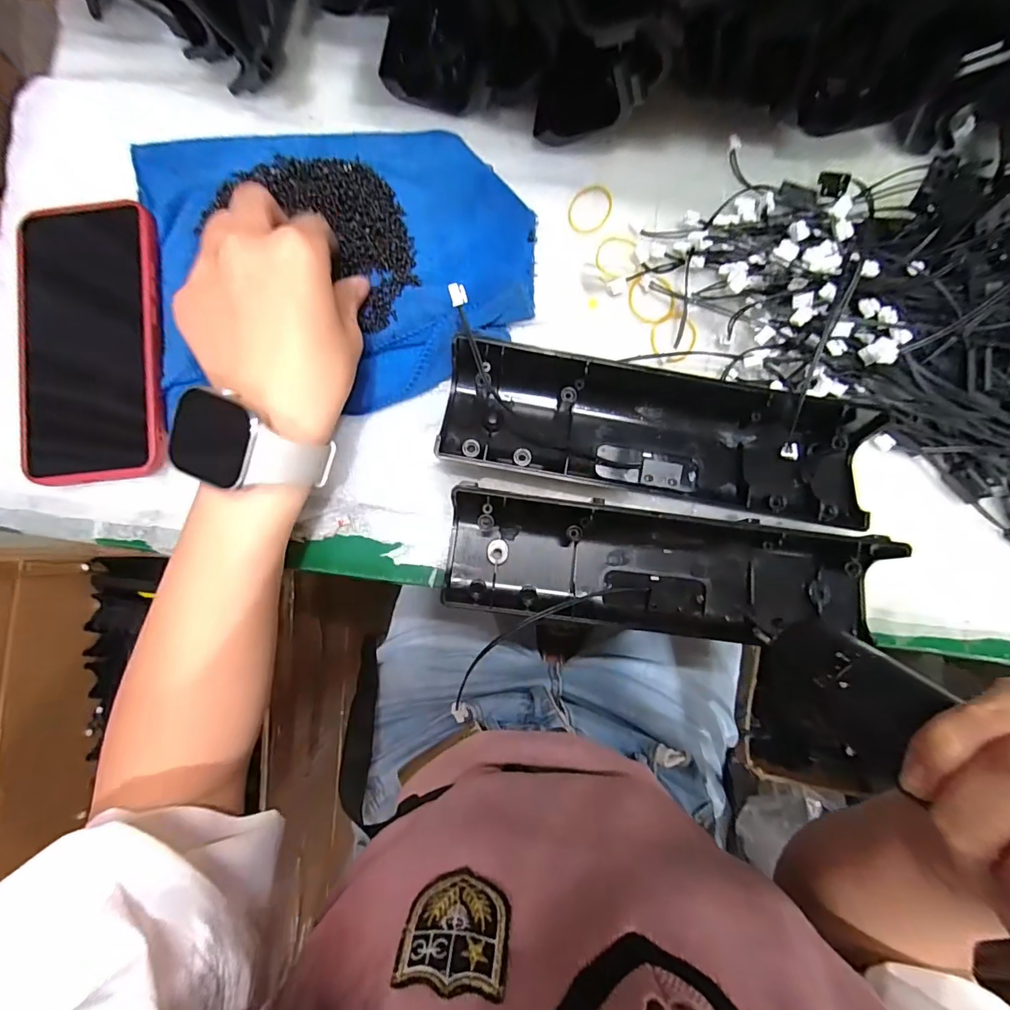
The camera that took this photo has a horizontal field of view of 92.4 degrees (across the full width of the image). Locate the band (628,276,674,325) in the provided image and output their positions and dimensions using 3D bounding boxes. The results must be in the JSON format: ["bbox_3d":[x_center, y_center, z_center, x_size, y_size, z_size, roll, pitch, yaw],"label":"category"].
[{"bbox_3d":[0.092,-0.128,0.304,0.029,0.005,0.030,0,90,4],"label":"band"}]

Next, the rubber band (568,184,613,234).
[{"bbox_3d":[0.054,-0.188,0.306,0.026,0.004,0.035,42,84,-8],"label":"rubber band"}]

